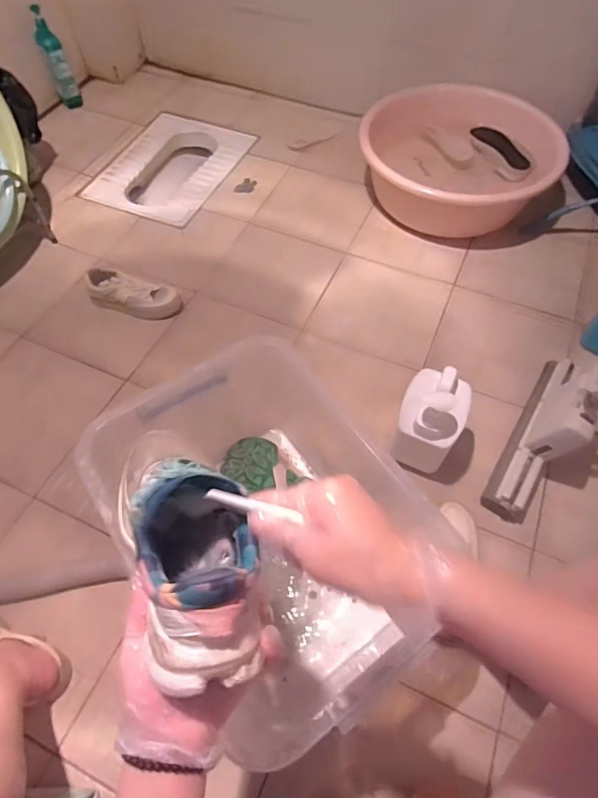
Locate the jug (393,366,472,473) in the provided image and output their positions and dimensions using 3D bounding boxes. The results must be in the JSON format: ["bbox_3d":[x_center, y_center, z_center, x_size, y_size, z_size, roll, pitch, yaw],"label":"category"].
[{"bbox_3d":[0.245,0.040,0.874,0.110,0.215,0.128,17,61,10],"label":"jug"}]

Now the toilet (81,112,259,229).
[{"bbox_3d":[-0.401,-0.726,1.493,0.376,0.083,0.483,20,62,11],"label":"toilet"}]

